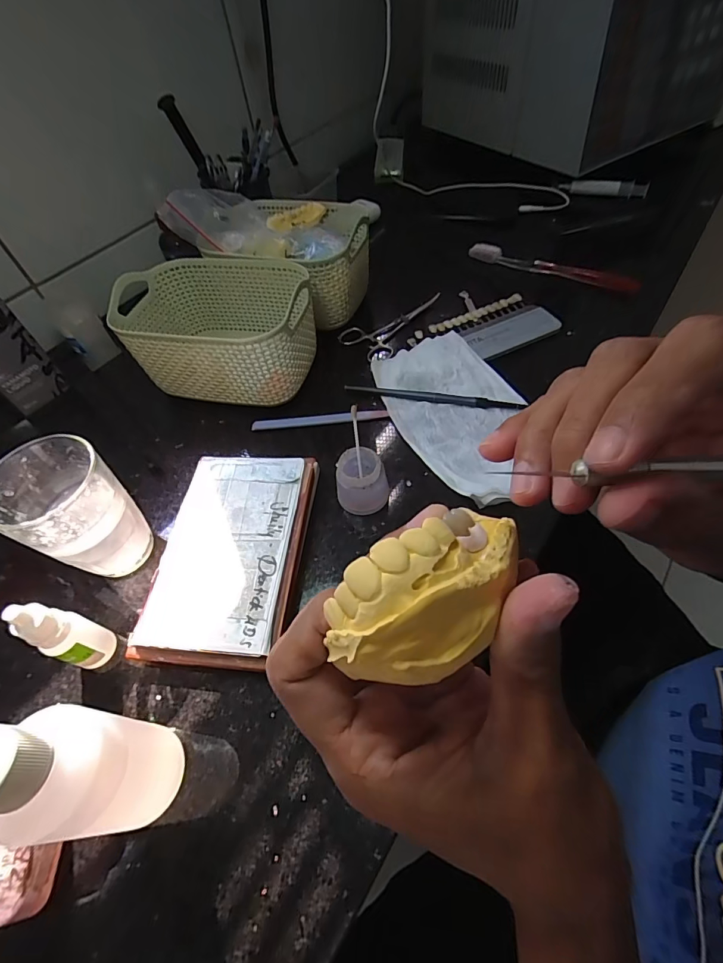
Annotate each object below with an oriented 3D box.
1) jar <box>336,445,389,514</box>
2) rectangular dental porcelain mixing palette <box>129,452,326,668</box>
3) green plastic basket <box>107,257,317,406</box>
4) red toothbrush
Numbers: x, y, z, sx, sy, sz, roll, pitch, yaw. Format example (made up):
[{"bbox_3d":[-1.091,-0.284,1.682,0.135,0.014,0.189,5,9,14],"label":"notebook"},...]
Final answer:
[{"bbox_3d":[-0.001,0.001,0.314,0.038,0.038,0.035,-7,54,1],"label":"jar"},{"bbox_3d":[-0.089,0.049,0.297,0.094,0.023,0.150,4,57,6],"label":"rectangular dental porcelain mixing palette"},{"bbox_3d":[-0.130,-0.139,0.400,0.172,0.082,0.120,11,57,14],"label":"green plastic basket"},{"bbox_3d":[0.213,-0.244,0.476,0.186,0.019,0.017,25,61,22],"label":"red toothbrush"}]

